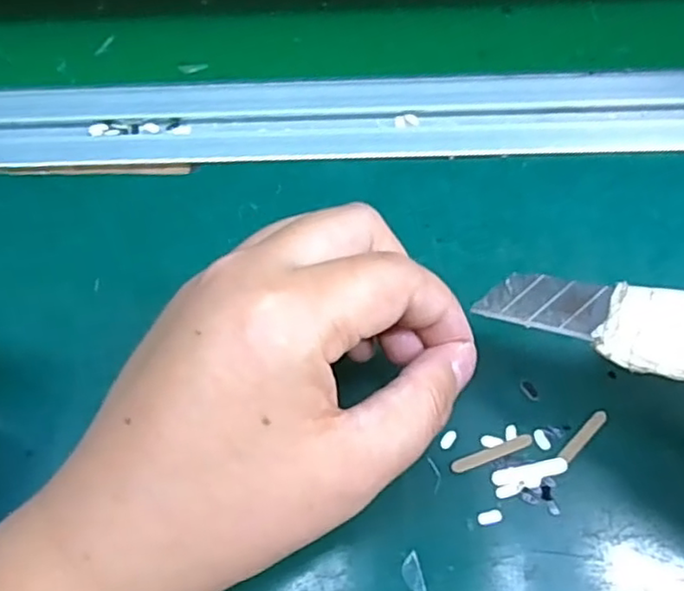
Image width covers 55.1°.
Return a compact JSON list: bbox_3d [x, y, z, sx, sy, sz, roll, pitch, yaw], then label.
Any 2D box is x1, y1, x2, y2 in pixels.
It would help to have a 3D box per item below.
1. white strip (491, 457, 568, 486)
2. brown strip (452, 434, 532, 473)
[{"bbox_3d":[0.066,0.061,0.229,0.026,0.004,0.006,-11,67,-1],"label":"white strip"},{"bbox_3d":[0.053,0.056,0.233,0.030,0.004,0.005,-20,68,-5],"label":"brown strip"}]

